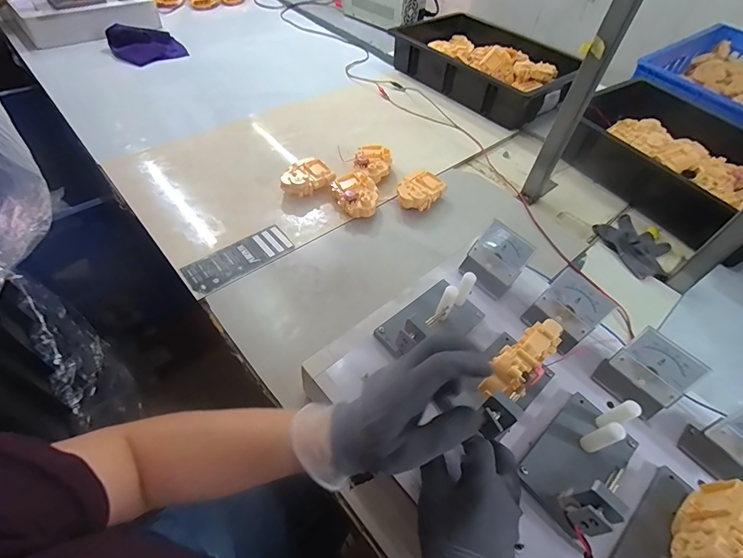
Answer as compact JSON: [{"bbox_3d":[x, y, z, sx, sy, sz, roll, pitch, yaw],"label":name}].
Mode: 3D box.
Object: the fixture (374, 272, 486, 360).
[{"bbox_3d":[0.067,0.036,0.410,0.129,0.071,0.070,-34,62,-28],"label":"fixture"}]

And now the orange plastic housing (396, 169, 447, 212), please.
[{"bbox_3d":[0.085,-0.157,0.687,0.072,0.038,0.103,33,56,20],"label":"orange plastic housing"}]

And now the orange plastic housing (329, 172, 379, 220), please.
[{"bbox_3d":[-0.026,-0.146,0.664,0.071,0.035,0.096,-13,54,-15],"label":"orange plastic housing"}]

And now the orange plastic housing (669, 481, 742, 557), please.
[{"bbox_3d":[0.268,0.200,0.289,0.095,0.065,0.034,-28,59,-25],"label":"orange plastic housing"}]

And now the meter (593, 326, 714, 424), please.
[{"bbox_3d":[0.283,0.099,0.388,0.044,0.072,0.065,-31,60,-26],"label":"meter"}]

